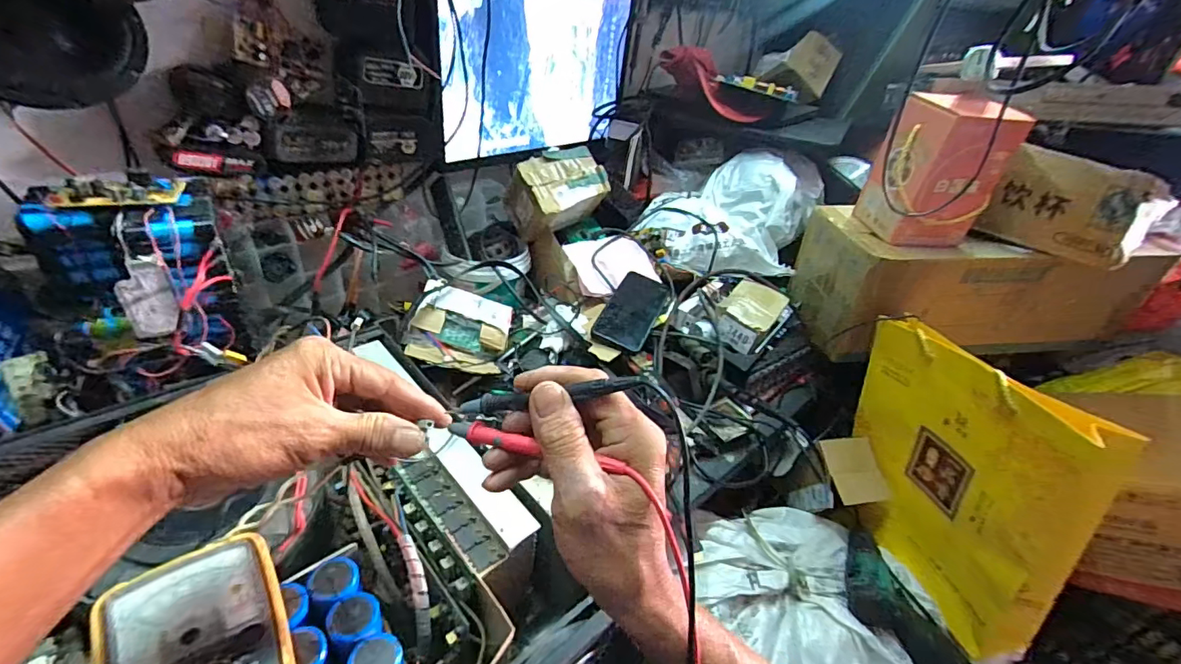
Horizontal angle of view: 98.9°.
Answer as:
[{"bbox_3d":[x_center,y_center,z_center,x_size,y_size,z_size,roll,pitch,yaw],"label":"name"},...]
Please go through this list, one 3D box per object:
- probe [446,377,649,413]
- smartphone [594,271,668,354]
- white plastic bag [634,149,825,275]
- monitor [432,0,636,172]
[{"bbox_3d":[-0.026,0.038,0.295,0.119,0.011,0.010,-10,29,20],"label":"probe"},{"bbox_3d":[0.063,-0.035,0.776,0.080,0.016,0.175,17,44,17],"label":"smartphone"},{"bbox_3d":[0.248,-0.222,0.900,0.292,0.154,0.225,16,35,12],"label":"white plastic bag"},{"bbox_3d":[-0.074,-0.449,0.878,0.067,0.273,0.429,29,39,28],"label":"monitor"}]

